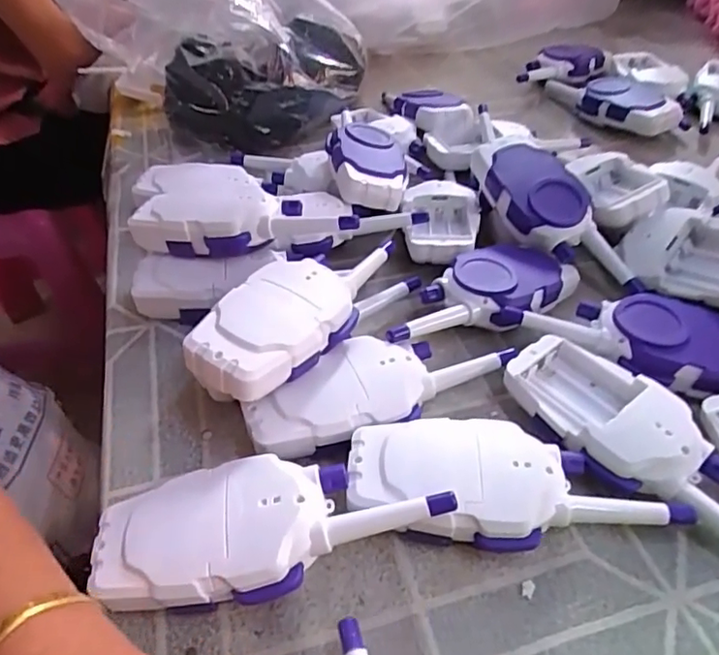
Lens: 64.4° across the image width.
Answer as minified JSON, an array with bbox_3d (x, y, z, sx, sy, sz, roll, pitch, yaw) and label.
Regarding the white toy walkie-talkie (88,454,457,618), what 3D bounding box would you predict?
[{"bbox_3d":[-0.041,0.098,0.273,0.158,0.040,0.062,-7,45,-1],"label":"white toy walkie-talkie"}]

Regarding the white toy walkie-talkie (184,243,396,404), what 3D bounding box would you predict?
[{"bbox_3d":[-0.030,-0.014,0.336,0.055,0.044,0.151,28,51,29],"label":"white toy walkie-talkie"}]

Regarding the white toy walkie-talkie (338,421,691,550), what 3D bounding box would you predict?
[{"bbox_3d":[0.075,0.079,0.287,0.158,0.035,0.060,-1,45,5],"label":"white toy walkie-talkie"}]

